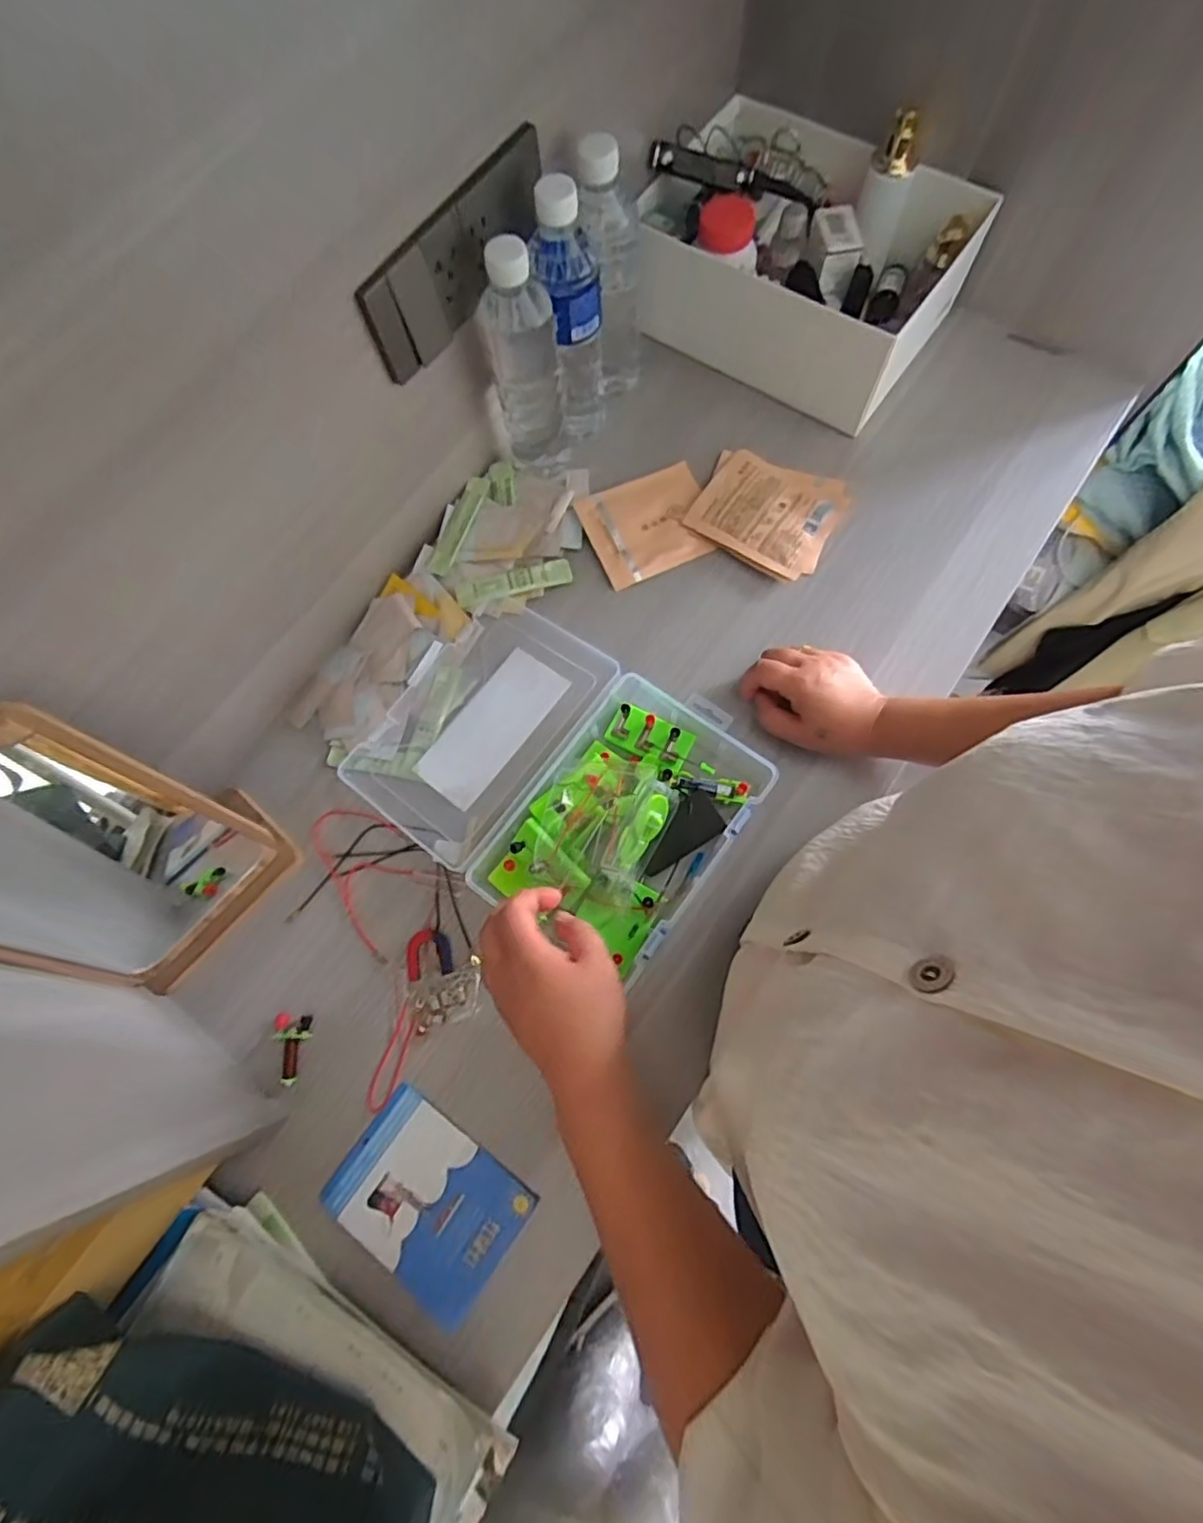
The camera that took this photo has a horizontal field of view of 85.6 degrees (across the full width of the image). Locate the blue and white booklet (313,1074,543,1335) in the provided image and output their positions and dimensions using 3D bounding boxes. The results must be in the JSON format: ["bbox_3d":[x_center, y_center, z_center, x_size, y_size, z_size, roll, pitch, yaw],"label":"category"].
[{"bbox_3d":[-0.133,0.335,0.494,0.138,0.009,0.104,34,78,9],"label":"blue and white booklet"}]

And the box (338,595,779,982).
[{"bbox_3d":[-0.043,0.006,0.562,0.317,0.055,0.224,31,78,9],"label":"box"}]

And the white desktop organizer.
[{"bbox_3d":[0.197,-0.505,0.651,0.289,0.121,0.205,34,78,9],"label":"white desktop organizer"}]

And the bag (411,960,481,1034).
[{"bbox_3d":[-0.127,0.192,0.532,0.062,0.016,0.040,-20,76,-4],"label":"bag"}]

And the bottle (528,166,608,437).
[{"bbox_3d":[-0.025,-0.388,0.583,0.060,0.216,0.051,-8,75,-1],"label":"bottle"}]

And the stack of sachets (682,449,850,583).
[{"bbox_3d":[0.162,-0.245,0.638,0.130,0.017,0.114,31,78,9],"label":"stack of sachets"}]

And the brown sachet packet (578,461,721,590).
[{"bbox_3d":[0.049,-0.240,0.644,0.121,0.010,0.102,-23,76,-5],"label":"brown sachet packet"}]

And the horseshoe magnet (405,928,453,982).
[{"bbox_3d":[-0.146,0.162,0.547,0.039,0.009,0.039,-13,75,-2],"label":"horseshoe magnet"}]

